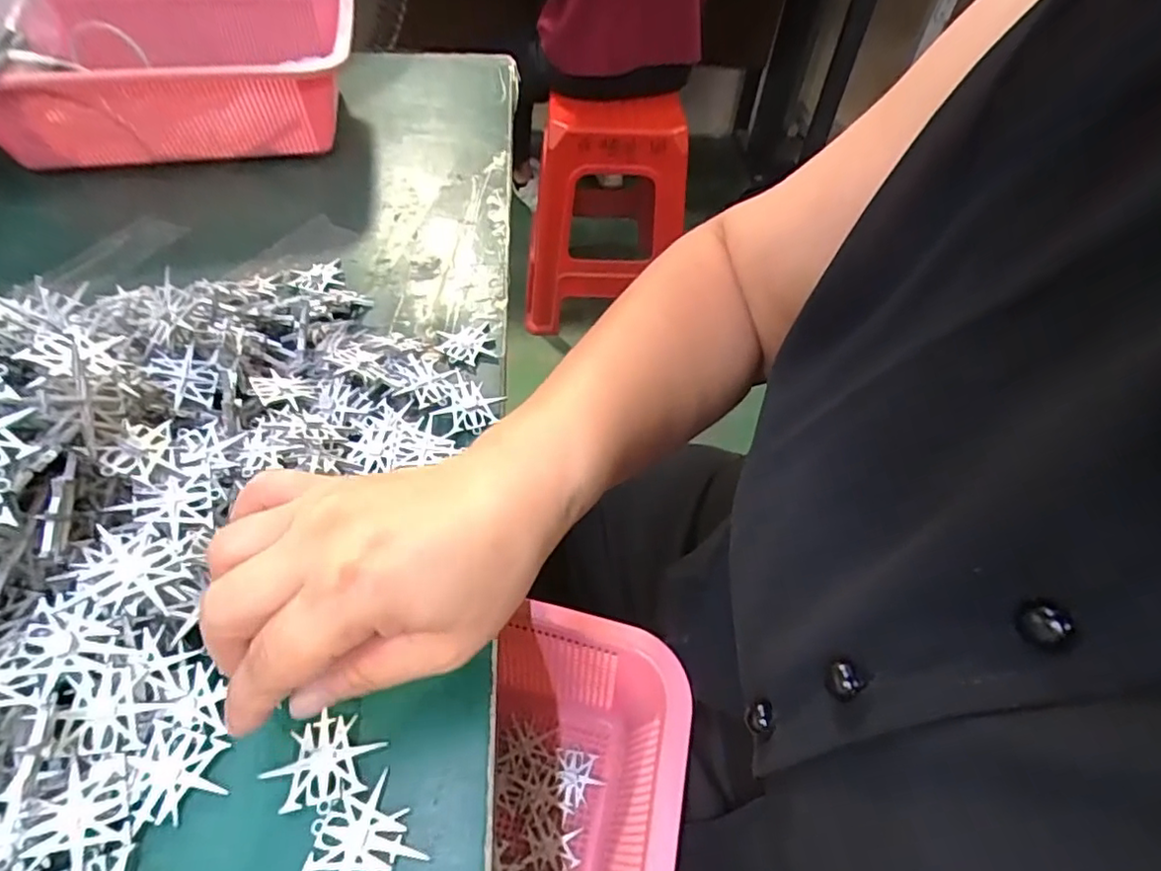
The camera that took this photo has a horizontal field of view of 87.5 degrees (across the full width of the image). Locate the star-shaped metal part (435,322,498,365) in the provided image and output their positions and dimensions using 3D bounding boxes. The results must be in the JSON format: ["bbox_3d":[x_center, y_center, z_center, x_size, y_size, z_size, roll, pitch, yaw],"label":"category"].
[{"bbox_3d":[-0.071,-0.059,0.376,0.034,0.004,0.032,-11,51,-13],"label":"star-shaped metal part"}]

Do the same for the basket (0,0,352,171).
[{"bbox_3d":[-0.336,-0.314,0.525,0.255,0.093,0.230,-8,50,-10],"label":"basket"}]

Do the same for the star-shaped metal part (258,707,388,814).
[{"bbox_3d":[-0.093,0.121,0.222,0.032,0.004,0.033,25,52,13],"label":"star-shaped metal part"}]

